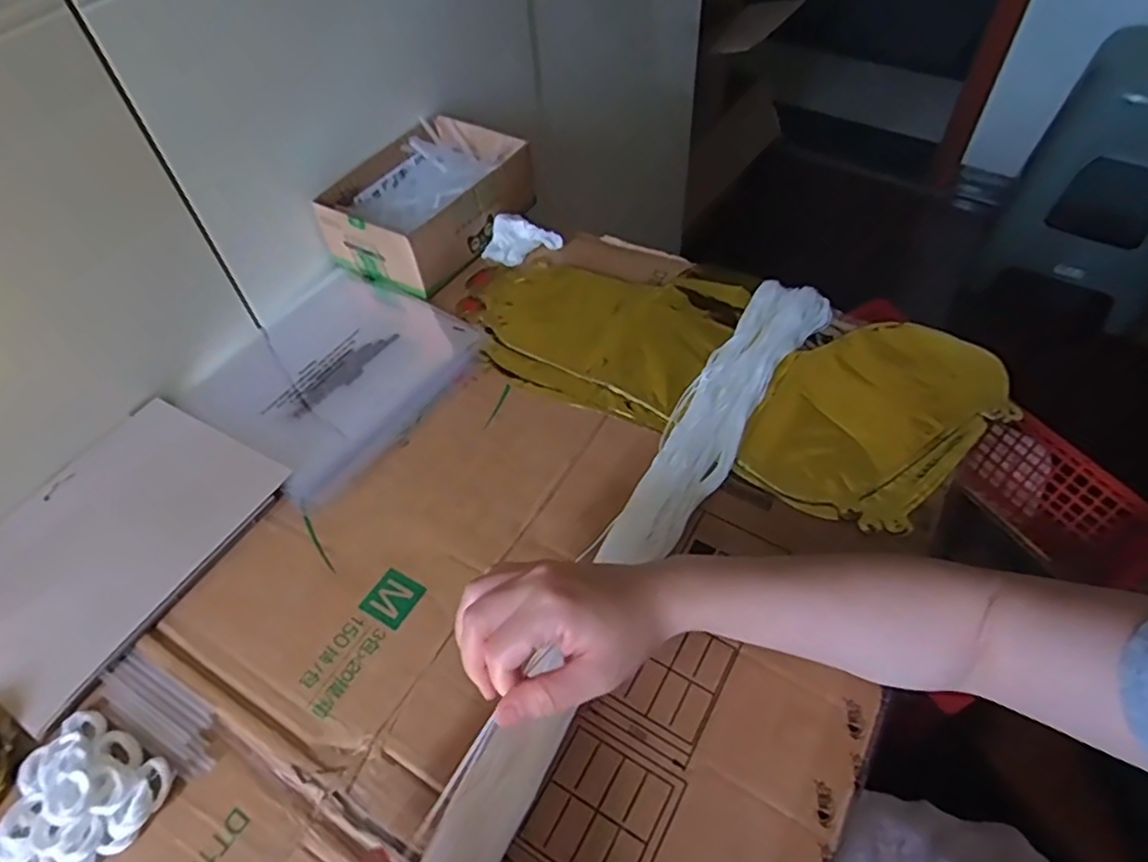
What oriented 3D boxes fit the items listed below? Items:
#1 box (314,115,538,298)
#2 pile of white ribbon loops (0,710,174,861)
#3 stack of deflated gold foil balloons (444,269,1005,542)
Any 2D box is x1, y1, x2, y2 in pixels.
[{"bbox_3d":[-0.139,-0.225,0.664,0.129,0.067,0.187,28,59,22],"label":"box"},{"bbox_3d":[-0.276,0.202,0.369,0.083,0.024,0.074,20,57,18],"label":"pile of white ribbon loops"},{"bbox_3d":[0.113,-0.066,0.568,0.453,0.043,0.215,21,57,18],"label":"stack of deflated gold foil balloons"}]

